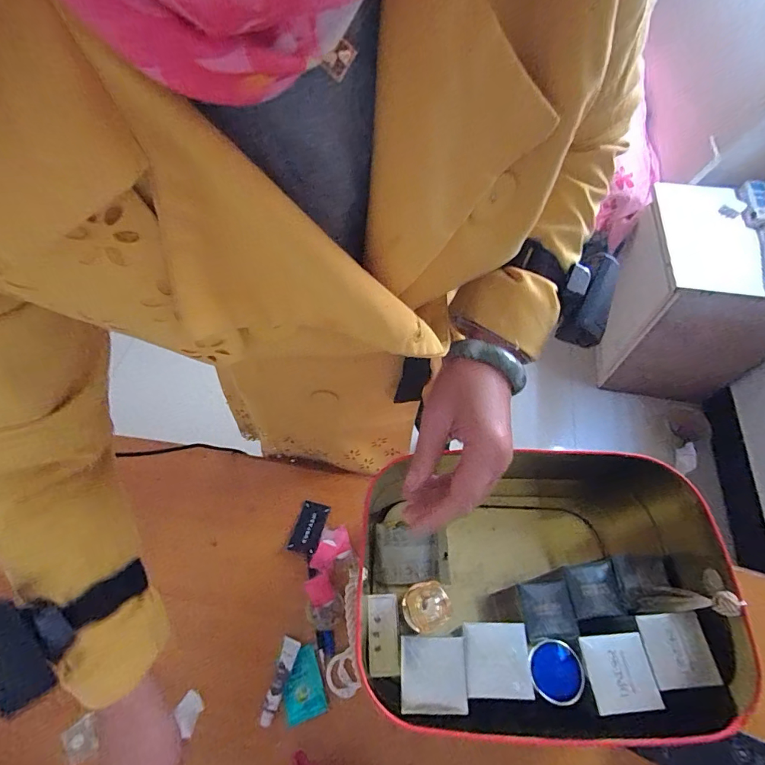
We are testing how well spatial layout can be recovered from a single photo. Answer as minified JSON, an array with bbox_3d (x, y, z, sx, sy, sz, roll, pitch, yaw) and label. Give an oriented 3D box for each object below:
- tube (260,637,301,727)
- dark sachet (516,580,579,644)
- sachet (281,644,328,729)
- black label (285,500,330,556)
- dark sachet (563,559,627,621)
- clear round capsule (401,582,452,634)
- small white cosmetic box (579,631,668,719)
[{"bbox_3d":[-0.118,0.346,0.485,0.021,0.012,0.086,11,61,7],"label":"tube"},{"bbox_3d":[0.156,0.215,0.394,0.048,0.012,0.047,-5,61,-1],"label":"dark sachet"},{"bbox_3d":[-0.095,0.351,0.484,0.047,0.010,0.068,-16,60,-12],"label":"sachet"},{"bbox_3d":[-0.101,0.199,0.573,0.041,0.004,0.070,9,54,13],"label":"black label"},{"bbox_3d":[0.204,0.200,0.403,0.046,0.007,0.047,-6,61,-2],"label":"dark sachet"},{"bbox_3d":[0.040,0.210,0.390,0.040,0.048,0.040,-1,61,1],"label":"clear round capsule"},{"bbox_3d":[0.191,0.233,0.336,0.051,0.006,0.051,-4,61,-1],"label":"small white cosmetic box"}]

